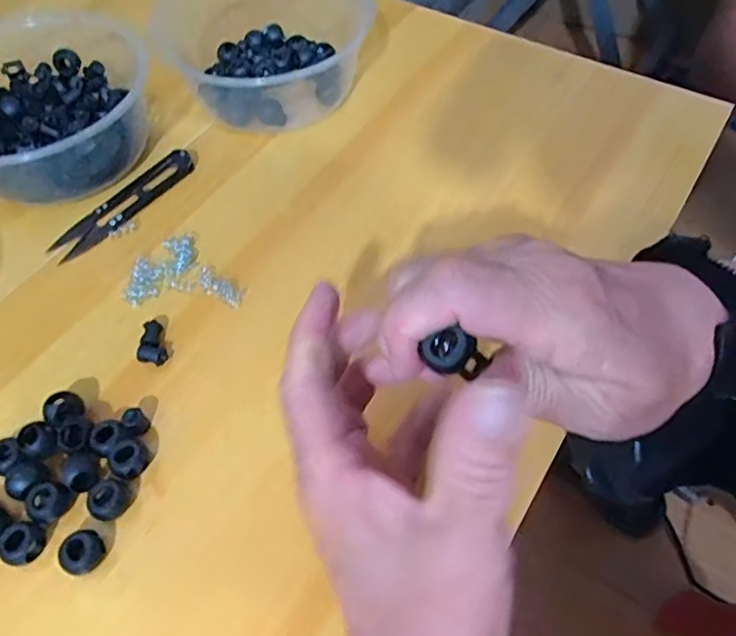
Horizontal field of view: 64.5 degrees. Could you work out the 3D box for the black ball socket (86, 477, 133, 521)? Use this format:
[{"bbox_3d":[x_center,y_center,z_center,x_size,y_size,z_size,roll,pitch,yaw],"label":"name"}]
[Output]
[{"bbox_3d":[-0.113,0.079,0.255,0.015,0.011,0.017,21,59,15],"label":"black ball socket"}]

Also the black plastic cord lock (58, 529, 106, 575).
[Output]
[{"bbox_3d":[-0.118,0.098,0.243,0.014,0.014,0.016,21,60,16],"label":"black plastic cord lock"}]

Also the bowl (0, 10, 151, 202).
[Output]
[{"bbox_3d":[-0.215,-0.138,0.380,0.141,0.049,0.150,-1,56,1],"label":"bowl"}]

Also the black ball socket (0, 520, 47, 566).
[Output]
[{"bbox_3d":[-0.145,0.095,0.246,0.014,0.014,0.017,17,59,13],"label":"black ball socket"}]

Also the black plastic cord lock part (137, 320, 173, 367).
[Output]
[{"bbox_3d":[-0.109,0.013,0.300,0.015,0.007,0.024,2,56,3],"label":"black plastic cord lock part"}]

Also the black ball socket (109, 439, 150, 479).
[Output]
[{"bbox_3d":[-0.108,0.063,0.263,0.013,0.013,0.016,35,64,23],"label":"black ball socket"}]

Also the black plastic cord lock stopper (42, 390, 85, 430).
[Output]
[{"bbox_3d":[-0.143,0.044,0.276,0.016,0.013,0.018,-36,62,-20],"label":"black plastic cord lock stopper"}]

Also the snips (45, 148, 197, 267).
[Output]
[{"bbox_3d":[-0.147,-0.071,0.353,0.023,0.010,0.098,32,63,21],"label":"snips"}]

